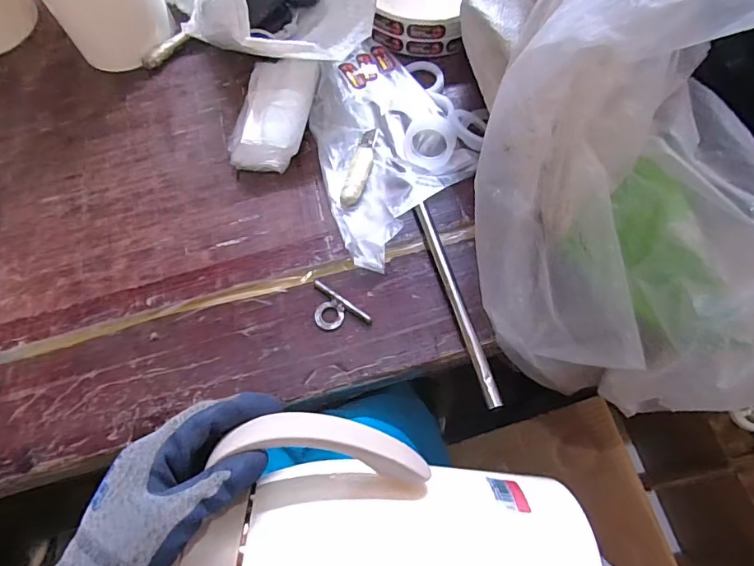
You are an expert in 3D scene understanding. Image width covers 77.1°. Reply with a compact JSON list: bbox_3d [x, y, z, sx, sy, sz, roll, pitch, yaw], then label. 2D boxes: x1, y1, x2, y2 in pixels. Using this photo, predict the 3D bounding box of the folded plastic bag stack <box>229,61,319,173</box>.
[{"bbox_3d":[-0.127,-0.208,0.572,0.087,0.038,0.151,9,68,7],"label":"folded plastic bag stack"}]

